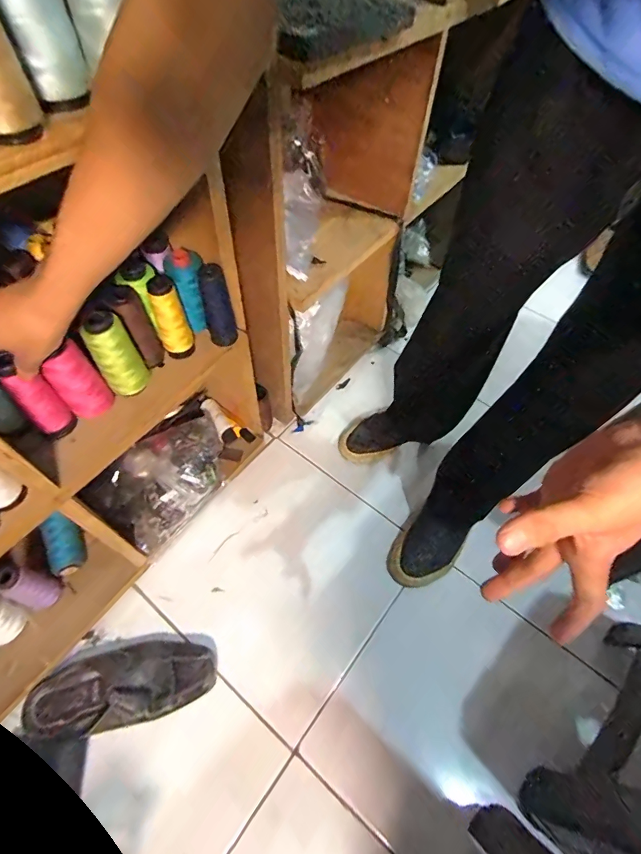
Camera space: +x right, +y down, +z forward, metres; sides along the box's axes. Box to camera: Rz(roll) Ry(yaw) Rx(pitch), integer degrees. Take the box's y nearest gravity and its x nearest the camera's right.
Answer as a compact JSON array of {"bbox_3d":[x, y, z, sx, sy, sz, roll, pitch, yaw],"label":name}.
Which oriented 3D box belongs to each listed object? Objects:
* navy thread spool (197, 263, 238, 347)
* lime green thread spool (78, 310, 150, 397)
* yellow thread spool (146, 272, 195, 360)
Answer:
[{"bbox_3d":[-0.140,-0.162,0.564,0.037,0.115,0.042,-11,58,-9],"label":"navy thread spool"},{"bbox_3d":[-0.249,-0.083,0.506,0.033,0.112,0.045,29,60,16],"label":"lime green thread spool"},{"bbox_3d":[-0.201,-0.144,0.552,0.043,0.104,0.041,-24,61,-17],"label":"yellow thread spool"}]

